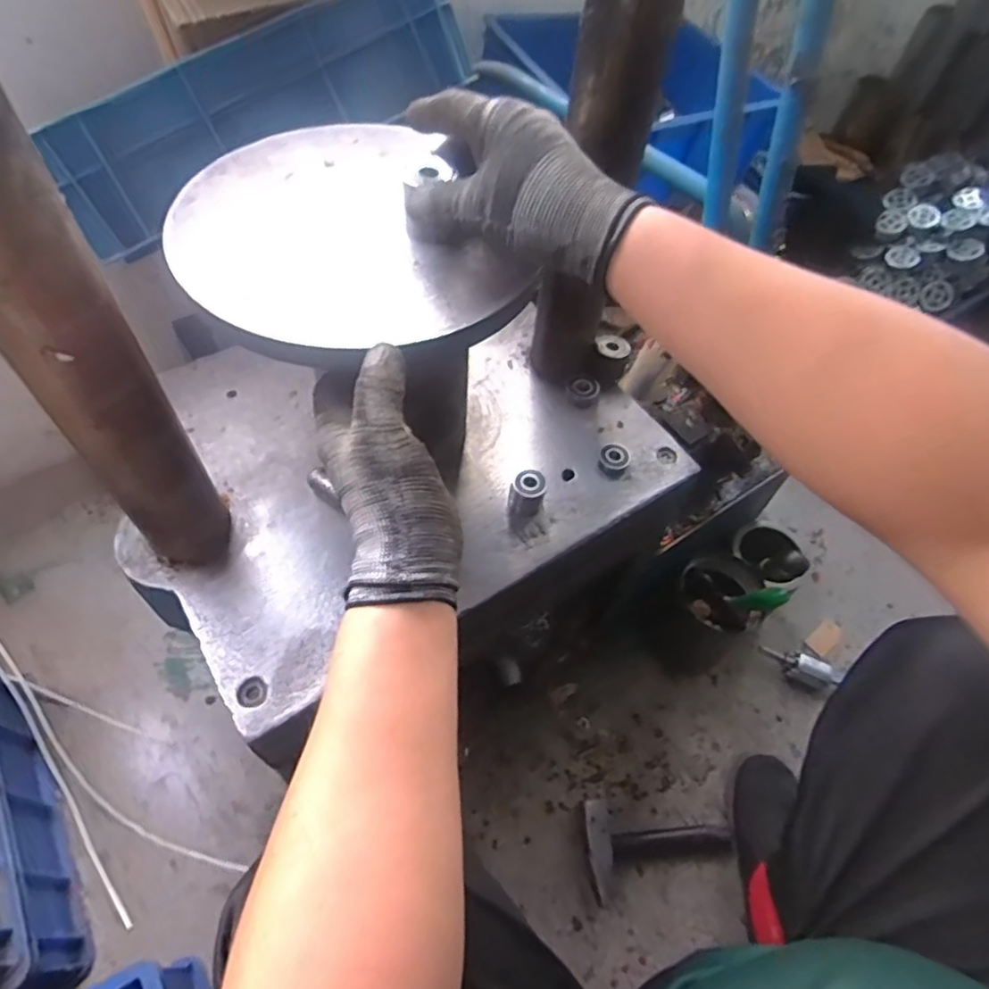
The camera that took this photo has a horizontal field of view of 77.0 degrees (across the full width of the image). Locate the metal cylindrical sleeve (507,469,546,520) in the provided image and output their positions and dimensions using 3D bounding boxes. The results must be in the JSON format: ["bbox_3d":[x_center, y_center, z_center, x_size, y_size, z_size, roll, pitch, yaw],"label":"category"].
[{"bbox_3d":[0.028,0.000,0.554,0.029,0.035,0.031,14,56,5],"label":"metal cylindrical sleeve"}]

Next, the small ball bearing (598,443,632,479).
[{"bbox_3d":[0.115,-0.034,0.599,0.028,0.013,0.035,21,57,9],"label":"small ball bearing"}]

